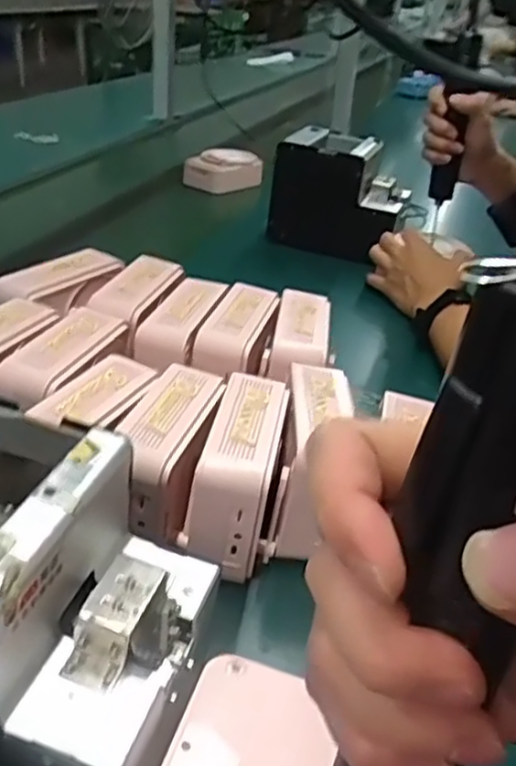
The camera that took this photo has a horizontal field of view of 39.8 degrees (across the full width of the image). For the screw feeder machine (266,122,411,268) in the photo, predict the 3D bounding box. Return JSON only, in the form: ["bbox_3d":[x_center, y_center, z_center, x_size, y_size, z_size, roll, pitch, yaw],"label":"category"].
[{"bbox_3d":[0.123,-0.262,1.019,0.180,0.165,0.126,18,33,23],"label":"screw feeder machine"}]

